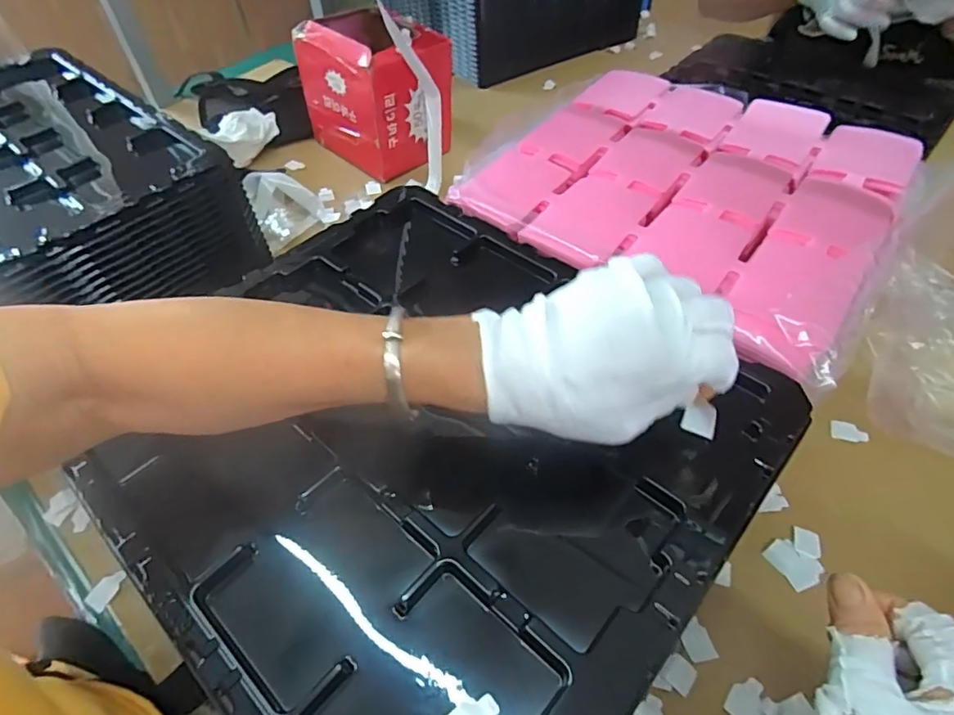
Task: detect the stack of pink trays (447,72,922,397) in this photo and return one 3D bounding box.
[{"bbox_3d":[0.183,-0.157,0.481,0.321,0.022,0.305,31,58,25],"label":"stack of pink trays"}]

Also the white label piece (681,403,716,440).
[{"bbox_3d":[0.122,0.034,0.299,0.017,0.020,0.004,19,30,20],"label":"white label piece"}]

